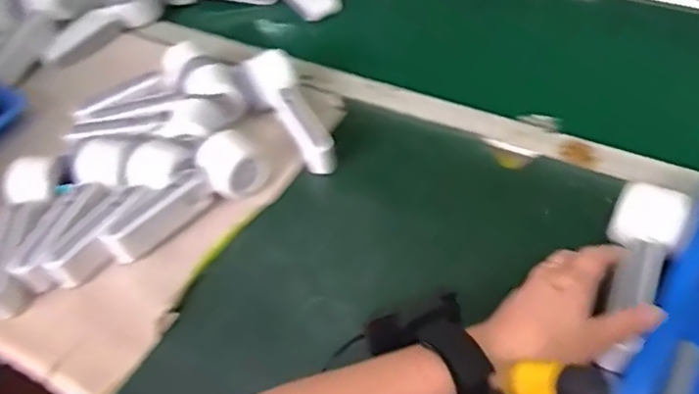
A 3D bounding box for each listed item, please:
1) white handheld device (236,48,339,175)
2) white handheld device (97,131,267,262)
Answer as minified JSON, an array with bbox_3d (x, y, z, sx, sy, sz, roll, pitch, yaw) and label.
[{"bbox_3d":[-0.067,-0.090,0.657,0.061,0.046,0.158,-26,63,-18],"label":"white handheld device"},{"bbox_3d":[-0.158,-0.001,0.590,0.162,0.052,0.059,-30,51,-21],"label":"white handheld device"}]

